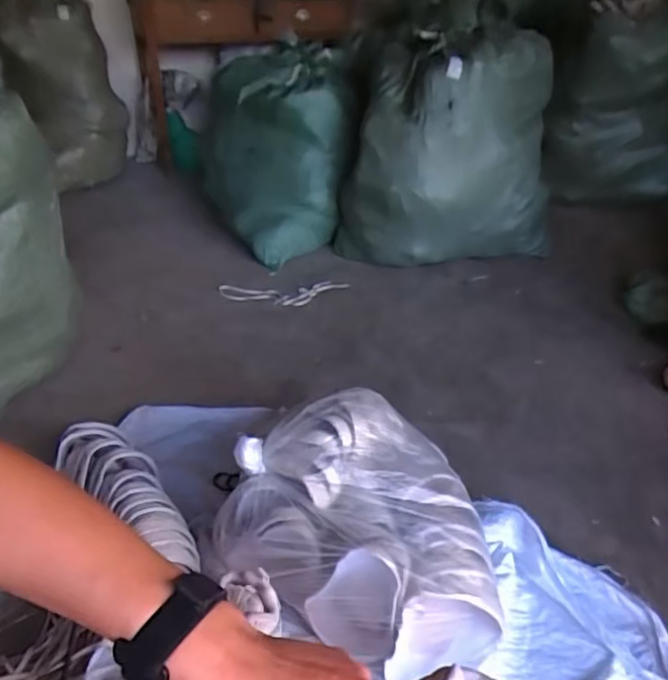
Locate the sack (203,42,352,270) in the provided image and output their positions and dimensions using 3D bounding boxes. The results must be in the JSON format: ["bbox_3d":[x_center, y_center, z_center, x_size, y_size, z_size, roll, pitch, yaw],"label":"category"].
[{"bbox_3d":[-0.171,-0.554,1.862,0.469,0.605,0.332,-8,35,-11],"label":"sack"}]

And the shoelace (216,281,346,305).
[{"bbox_3d":[-0.150,-0.141,1.786,0.385,0.020,0.126,-5,36,-5],"label":"shoelace"}]

